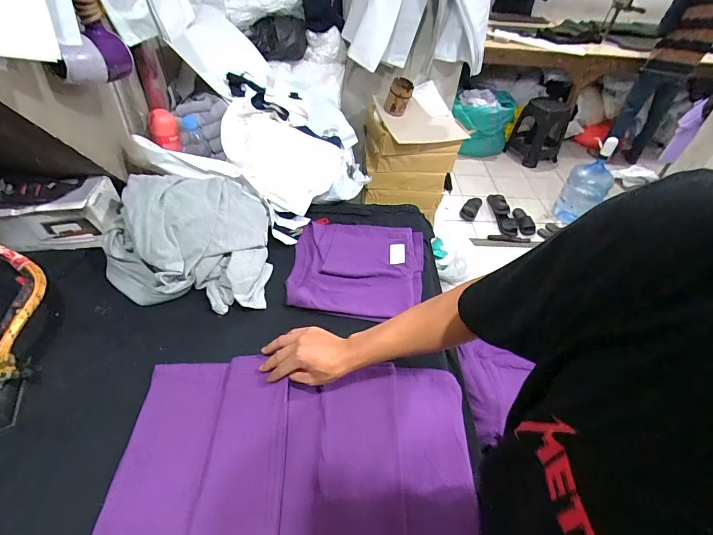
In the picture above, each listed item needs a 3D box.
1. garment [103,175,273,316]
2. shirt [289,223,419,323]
[{"bbox_3d":[-0.353,-0.076,0.804,0.320,0.166,0.307,-2,46,-9],"label":"garment"},{"bbox_3d":[0.003,-0.007,0.869,0.295,0.030,0.281,8,45,1],"label":"shirt"}]

